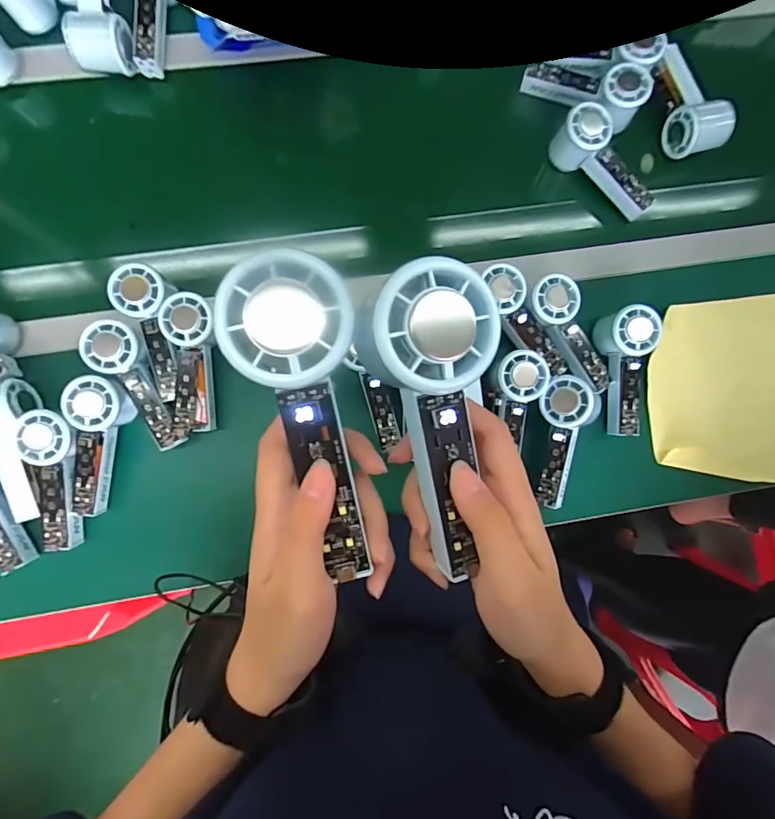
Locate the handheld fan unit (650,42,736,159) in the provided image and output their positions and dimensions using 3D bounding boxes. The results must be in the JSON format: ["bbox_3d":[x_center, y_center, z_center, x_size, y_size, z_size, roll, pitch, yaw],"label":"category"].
[{"bbox_3d":[0.384,-0.395,0.589,0.063,0.050,0.150,-8,74,-4],"label":"handheld fan unit"}]

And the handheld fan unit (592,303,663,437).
[{"bbox_3d":[0.280,-0.044,0.549,0.051,0.067,0.146,7,86,-3],"label":"handheld fan unit"}]

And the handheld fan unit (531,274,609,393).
[{"bbox_3d":[0.217,-0.088,0.541,0.052,0.029,0.147,-33,103,-5],"label":"handheld fan unit"}]

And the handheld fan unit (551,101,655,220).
[{"bbox_3d":[0.275,-0.307,0.572,0.143,0.058,0.048,43,84,0],"label":"handheld fan unit"}]

